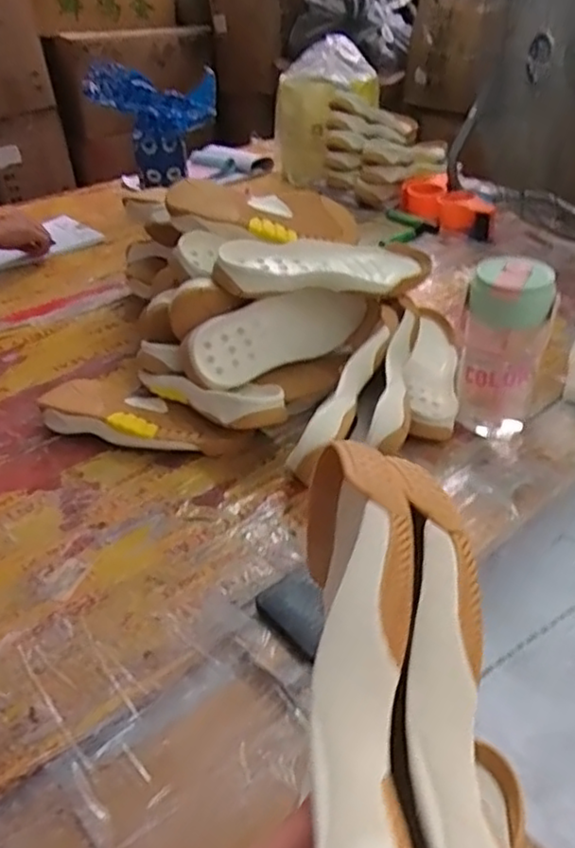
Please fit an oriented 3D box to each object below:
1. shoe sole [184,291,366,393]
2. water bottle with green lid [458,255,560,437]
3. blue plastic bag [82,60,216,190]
[{"bbox_3d":[-0.006,-0.106,0.791,0.234,0.085,0.029,-19,15,-24],"label":"shoe sole"},{"bbox_3d":[0.237,-0.073,0.747,0.091,0.206,0.088,10,37,15],"label":"water bottle with green lid"},{"bbox_3d":[-0.296,-0.652,1.509,0.276,0.260,0.098,-1,35,2],"label":"blue plastic bag"}]

